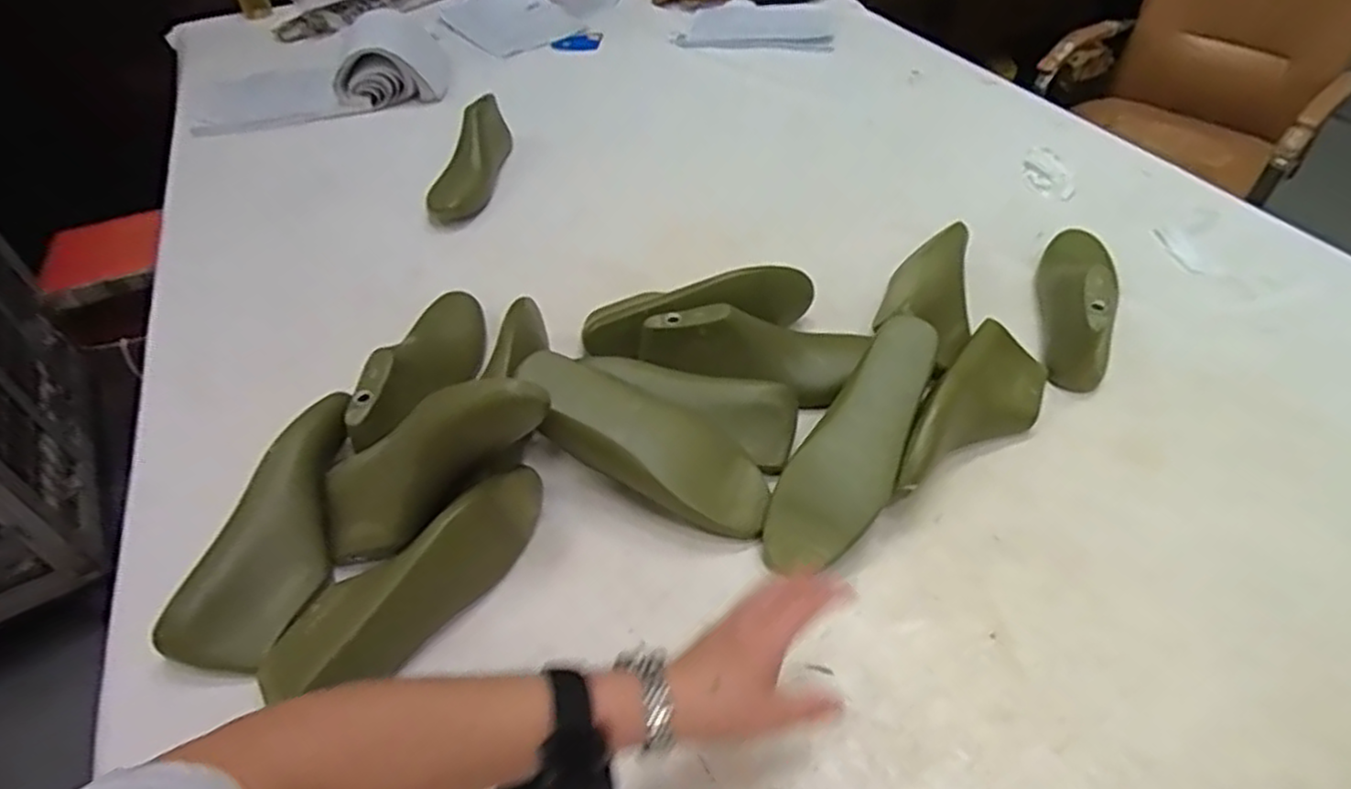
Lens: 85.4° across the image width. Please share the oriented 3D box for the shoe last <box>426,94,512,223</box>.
[{"bbox_3d":[-0.288,-0.340,1.044,0.071,0.070,0.242,8,64,14],"label":"shoe last"}]

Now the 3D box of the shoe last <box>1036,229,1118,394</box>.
[{"bbox_3d":[0.431,-0.113,0.785,0.070,0.084,0.250,13,48,19],"label":"shoe last"}]

